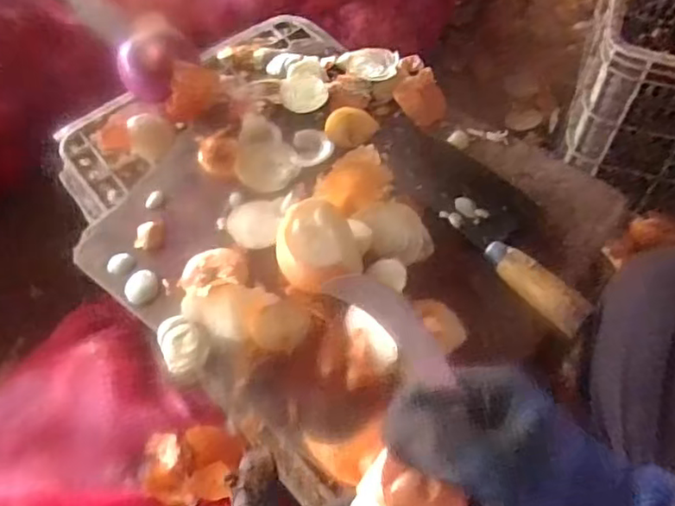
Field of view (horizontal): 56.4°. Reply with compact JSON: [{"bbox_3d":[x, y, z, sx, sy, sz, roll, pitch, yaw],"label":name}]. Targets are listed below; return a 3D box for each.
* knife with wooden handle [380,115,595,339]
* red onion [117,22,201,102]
[{"bbox_3d":[0.120,-0.043,0.525,0.078,0.022,0.246,-34,63,-19],"label":"knife with wooden handle"},{"bbox_3d":[-0.177,-0.185,0.621,0.069,0.061,0.063,27,61,16],"label":"red onion"}]

